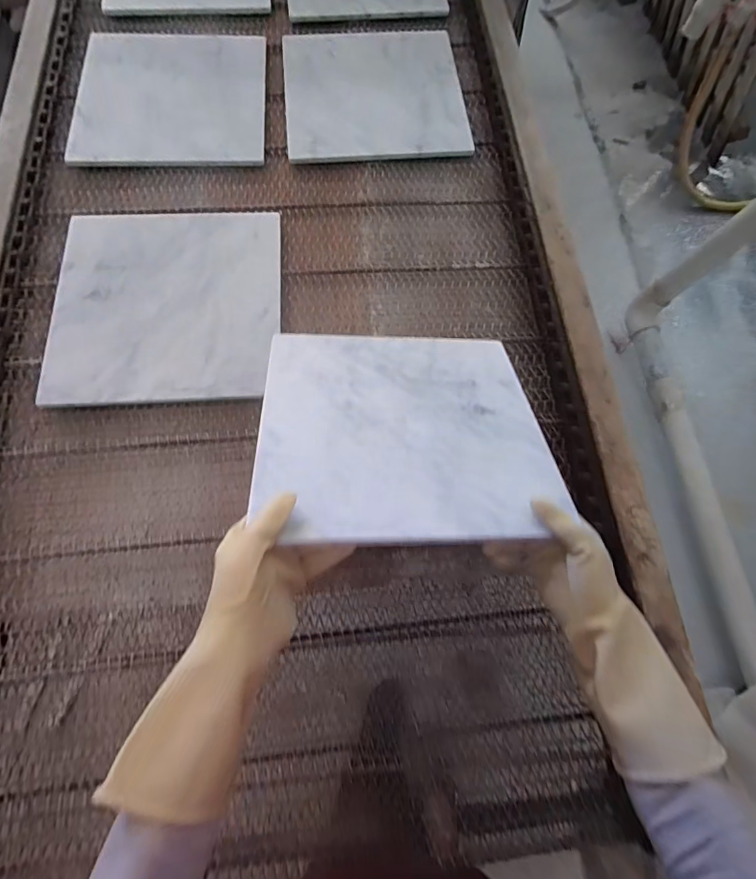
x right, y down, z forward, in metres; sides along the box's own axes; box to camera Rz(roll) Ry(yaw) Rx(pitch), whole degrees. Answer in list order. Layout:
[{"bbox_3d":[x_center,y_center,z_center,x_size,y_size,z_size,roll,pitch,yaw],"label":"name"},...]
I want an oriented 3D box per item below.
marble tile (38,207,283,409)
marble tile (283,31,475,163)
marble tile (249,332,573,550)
[{"bbox_3d":[-0.288,-0.191,0.631,0.298,0.013,0.300,-4,72,-4],"label":"marble tile"},{"bbox_3d":[-0.006,-0.600,0.790,0.300,0.014,0.293,-5,72,-4],"label":"marble tile"},{"bbox_3d":[0.027,-0.023,0.499,0.297,0.010,0.298,0,47,-7],"label":"marble tile"}]

